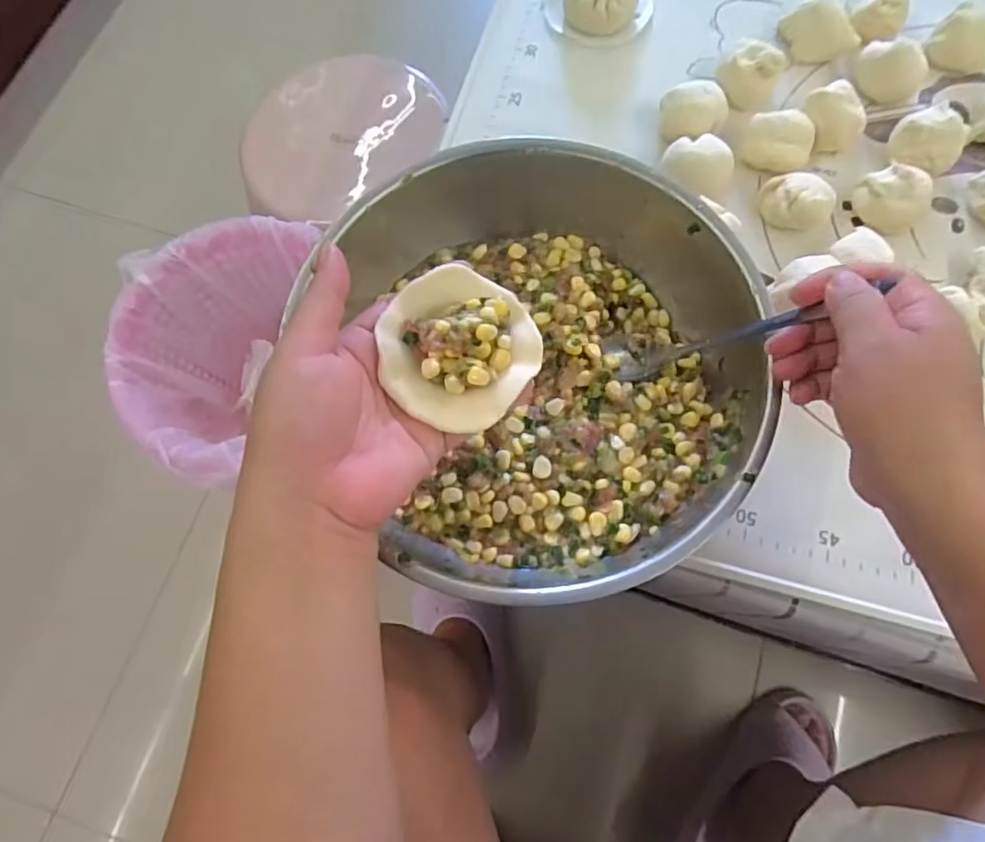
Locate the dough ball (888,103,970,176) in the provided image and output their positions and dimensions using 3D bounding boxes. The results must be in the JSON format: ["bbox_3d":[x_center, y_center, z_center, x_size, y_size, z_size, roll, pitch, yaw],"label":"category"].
[{"bbox_3d":[0.313,-0.201,0.426,0.044,0.035,0.038,6,74,3],"label":"dough ball"}]

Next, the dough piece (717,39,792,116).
[{"bbox_3d":[0.193,-0.260,0.447,0.047,0.035,0.037,30,76,10],"label":"dough piece"}]

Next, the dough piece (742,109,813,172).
[{"bbox_3d":[0.208,-0.203,0.432,0.048,0.030,0.035,30,76,10],"label":"dough piece"}]

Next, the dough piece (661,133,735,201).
[{"bbox_3d":[0.149,-0.181,0.427,0.048,0.029,0.043,42,79,12],"label":"dough piece"}]

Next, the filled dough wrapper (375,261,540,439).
[{"bbox_3d":[-0.016,-0.037,0.285,0.073,0.020,0.073,0,73,1],"label":"filled dough wrapper"}]

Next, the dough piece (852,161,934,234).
[{"bbox_3d":[0.280,-0.155,0.414,0.037,0.030,0.046,-43,77,-10],"label":"dough piece"}]

